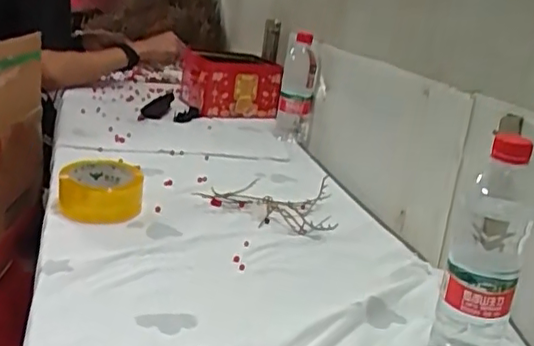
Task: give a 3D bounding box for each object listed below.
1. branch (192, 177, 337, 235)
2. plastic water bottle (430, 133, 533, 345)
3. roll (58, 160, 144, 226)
[{"bbox_3d":[0.000,0.039,0.876,0.194,0.032,0.123,4,17,-7],"label":"branch"},{"bbox_3d":[0.200,0.073,0.554,0.069,0.209,0.066,11,18,17],"label":"plastic water bottle"},{"bbox_3d":[-0.223,0.025,0.830,0.108,0.051,0.104,3,18,-10],"label":"roll"}]

